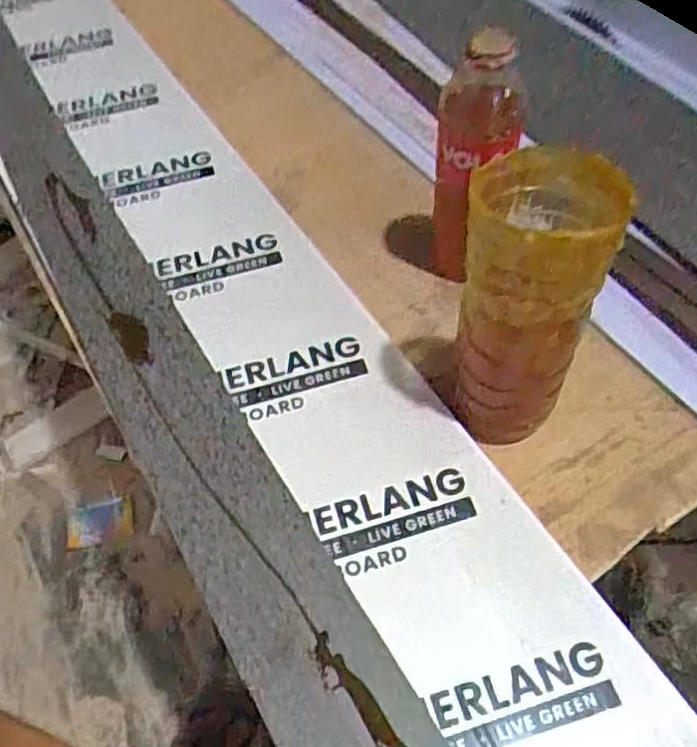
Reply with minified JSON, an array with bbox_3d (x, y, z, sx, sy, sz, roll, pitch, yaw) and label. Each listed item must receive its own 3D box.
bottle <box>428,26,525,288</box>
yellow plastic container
[{"bbox_3d":[0.106,-0.181,0.586,0.070,0.220,0.069,9,59,10],"label":"bottle"},{"bbox_3d":[0.121,-0.047,0.480,0.082,0.212,0.089,12,60,12],"label":"yellow plastic container"}]

